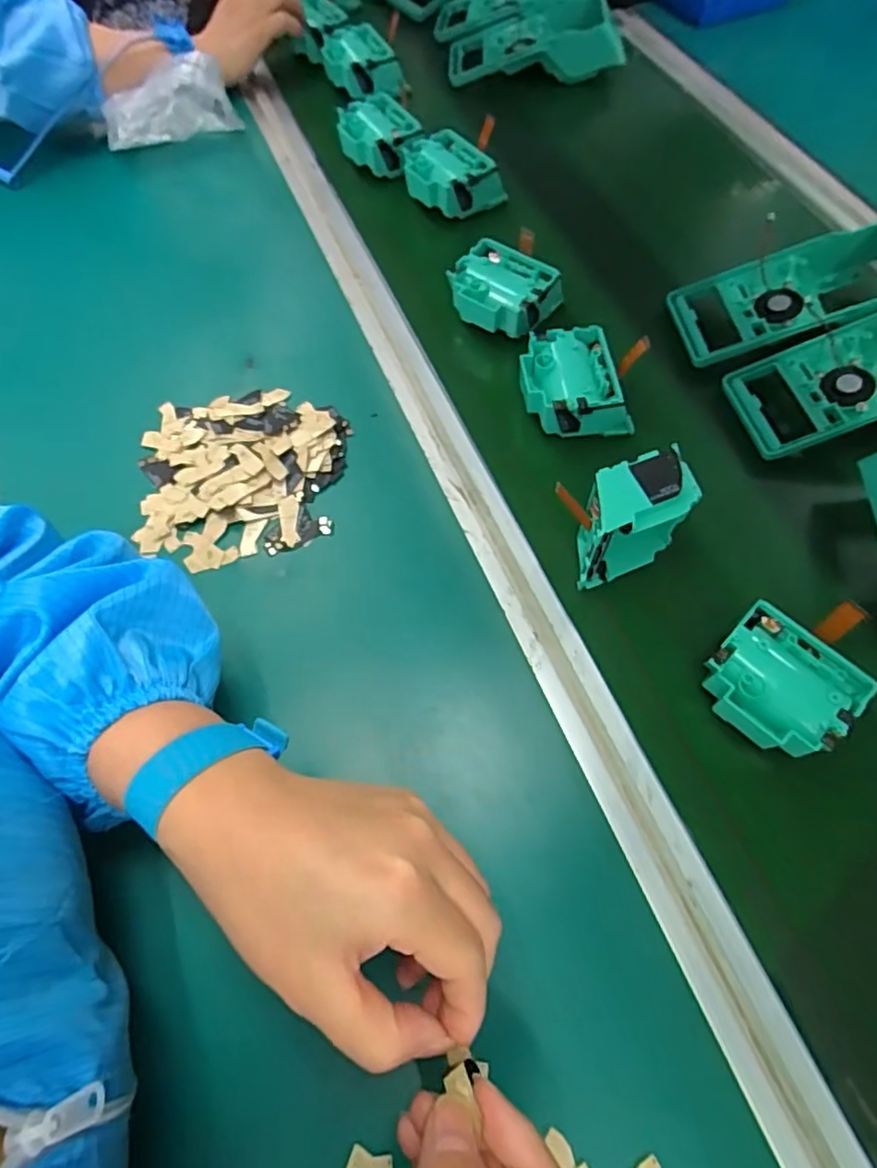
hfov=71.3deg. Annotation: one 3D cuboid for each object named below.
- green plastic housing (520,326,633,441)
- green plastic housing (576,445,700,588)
[{"bbox_3d":[0.097,-0.146,0.455,0.070,0.041,0.077,-6,63,-2],"label":"green plastic housing"},{"bbox_3d":[0.118,-0.038,0.382,0.072,0.076,0.038,-21,65,-9],"label":"green plastic housing"}]

